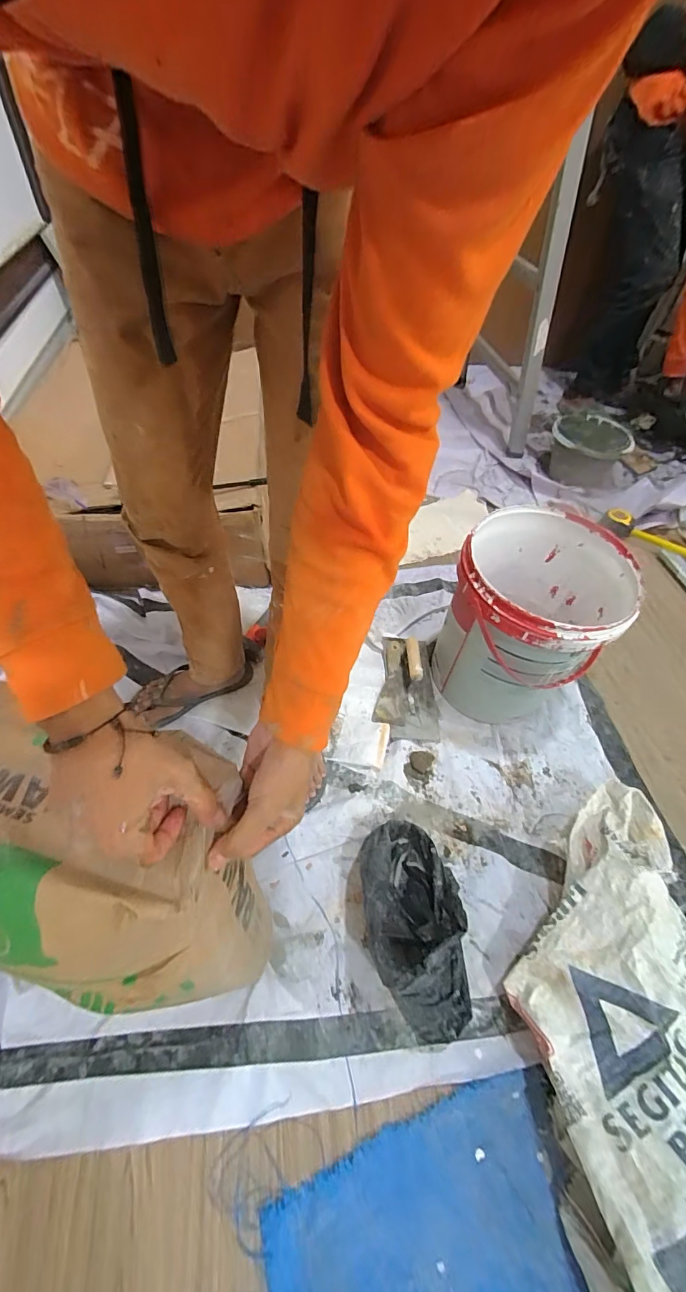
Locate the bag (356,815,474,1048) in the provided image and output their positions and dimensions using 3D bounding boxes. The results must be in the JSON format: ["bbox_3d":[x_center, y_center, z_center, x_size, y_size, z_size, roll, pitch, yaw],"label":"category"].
[{"bbox_3d":[0.112,0.419,0.704,0.166,0.150,0.289,2,54,-4],"label":"bag"}]

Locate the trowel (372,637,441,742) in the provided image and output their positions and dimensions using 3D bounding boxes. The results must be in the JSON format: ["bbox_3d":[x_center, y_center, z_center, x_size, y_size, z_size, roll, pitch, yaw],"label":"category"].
[{"bbox_3d":[0.142,0.076,1.019,0.145,0.065,0.252,3,54,-3],"label":"trowel"}]

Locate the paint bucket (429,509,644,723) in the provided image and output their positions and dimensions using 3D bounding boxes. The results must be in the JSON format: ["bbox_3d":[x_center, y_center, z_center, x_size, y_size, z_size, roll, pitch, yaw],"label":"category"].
[{"bbox_3d":[0.366,-0.050,0.956,0.297,0.353,0.340,27,57,14],"label":"paint bucket"}]

